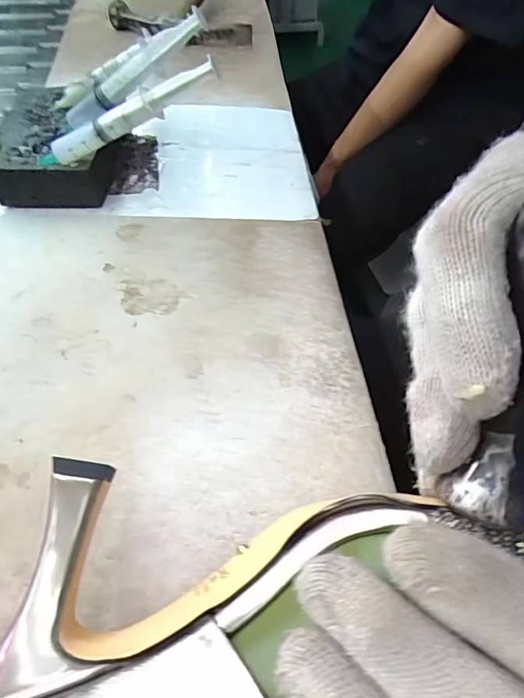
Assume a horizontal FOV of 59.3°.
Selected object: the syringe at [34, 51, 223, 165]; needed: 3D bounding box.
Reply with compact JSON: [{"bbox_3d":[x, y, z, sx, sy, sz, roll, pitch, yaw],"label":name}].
[{"bbox_3d":[-0.095,-0.156,0.311,0.143,0.016,0.016,-20,51,18],"label":"syringe"}]

